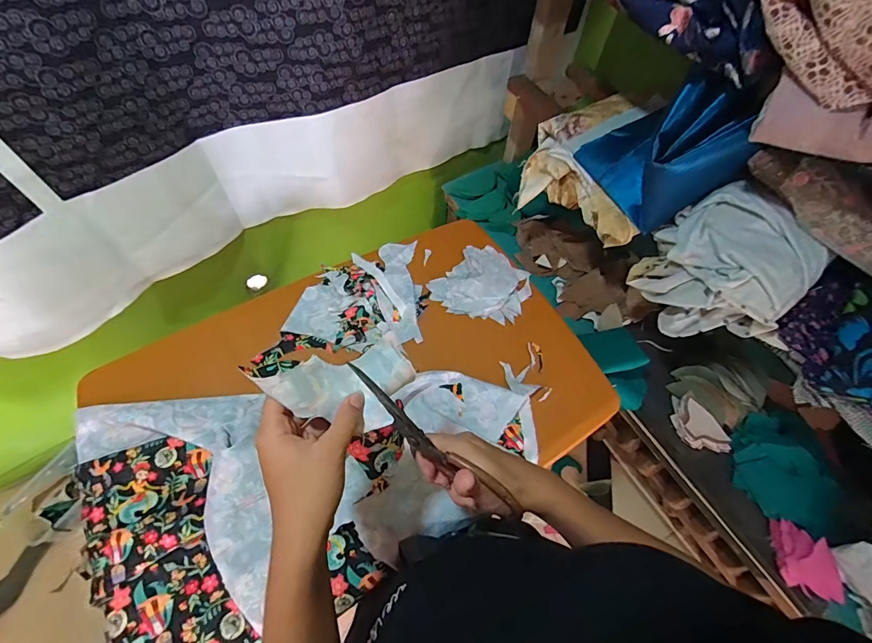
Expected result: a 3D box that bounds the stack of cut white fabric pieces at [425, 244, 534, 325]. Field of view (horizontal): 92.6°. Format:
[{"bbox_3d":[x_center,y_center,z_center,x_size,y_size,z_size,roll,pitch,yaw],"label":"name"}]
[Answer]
[{"bbox_3d":[0.091,-0.068,0.764,0.154,0.016,0.166,35,64,15],"label":"stack of cut white fabric pieces"}]

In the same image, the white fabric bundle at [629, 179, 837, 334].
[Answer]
[{"bbox_3d":[0.413,-0.078,0.598,0.142,0.163,0.183,-29,67,-19],"label":"white fabric bundle"}]

